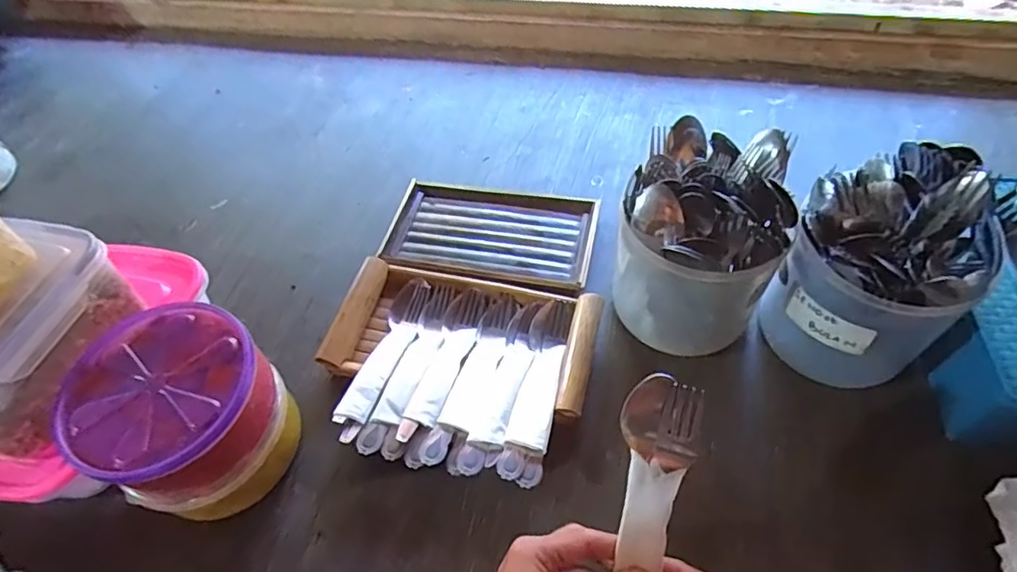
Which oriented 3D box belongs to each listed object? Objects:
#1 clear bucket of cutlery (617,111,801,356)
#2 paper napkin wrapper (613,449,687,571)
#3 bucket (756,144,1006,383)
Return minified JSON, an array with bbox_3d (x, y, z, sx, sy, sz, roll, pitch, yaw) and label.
[{"bbox_3d":[0.169,-0.036,0.507,0.121,0.169,0.150,14,56,13],"label":"clear bucket of cutlery"},{"bbox_3d":[0.091,0.153,0.366,0.032,0.011,0.076,10,88,11],"label":"paper napkin wrapper"},{"bbox_3d":[0.288,-0.004,0.463,0.136,0.183,0.125,-2,53,3],"label":"bucket"}]

